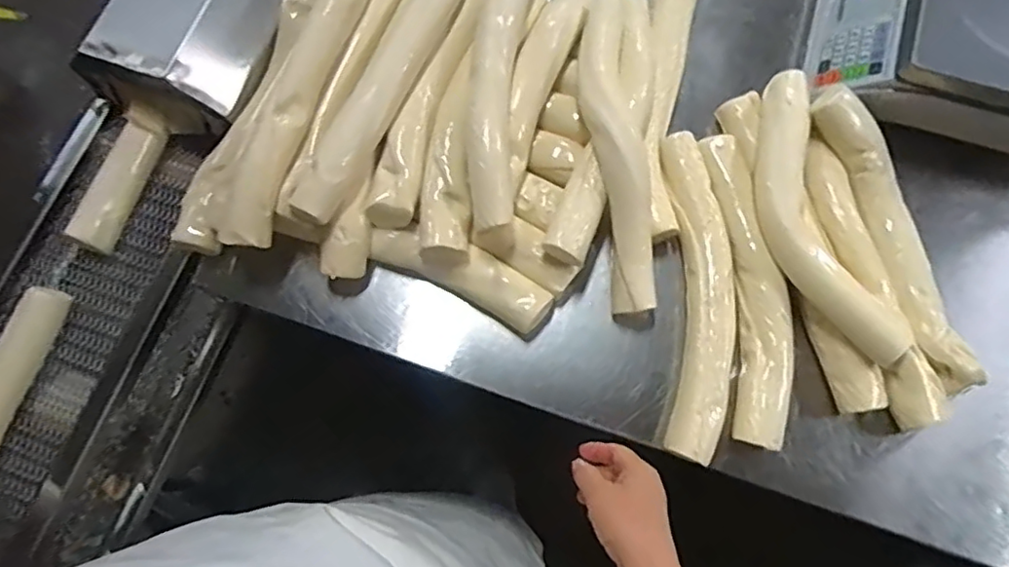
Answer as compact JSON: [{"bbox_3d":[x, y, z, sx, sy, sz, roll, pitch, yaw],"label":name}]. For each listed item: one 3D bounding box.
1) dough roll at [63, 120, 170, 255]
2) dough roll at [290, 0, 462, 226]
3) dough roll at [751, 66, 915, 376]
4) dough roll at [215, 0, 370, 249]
[{"bbox_3d":[-0.435,-0.110,0.681,0.042,0.043,0.146,21,75,5],"label":"dough roll"},{"bbox_3d":[-0.119,-0.228,0.645,0.053,0.039,0.367,25,76,6],"label":"dough roll"},{"bbox_3d":[0.324,-0.076,0.642,0.096,0.037,0.333,-12,75,-4],"label":"dough roll"},{"bbox_3d":[-0.212,-0.213,0.639,0.049,0.051,0.361,18,75,5],"label":"dough roll"}]

